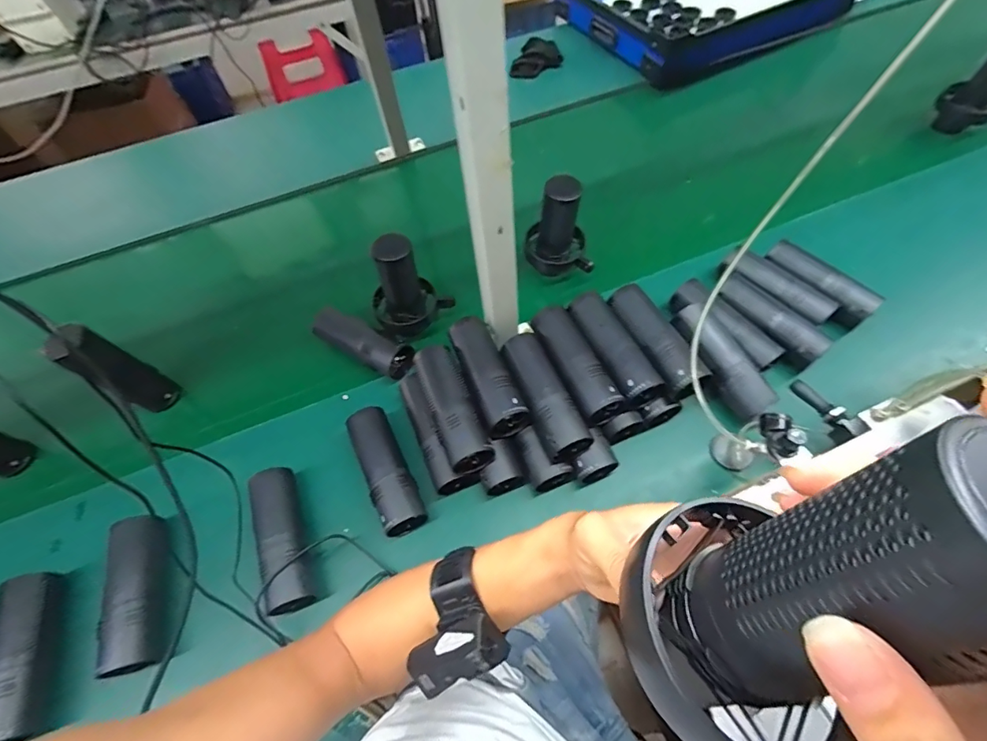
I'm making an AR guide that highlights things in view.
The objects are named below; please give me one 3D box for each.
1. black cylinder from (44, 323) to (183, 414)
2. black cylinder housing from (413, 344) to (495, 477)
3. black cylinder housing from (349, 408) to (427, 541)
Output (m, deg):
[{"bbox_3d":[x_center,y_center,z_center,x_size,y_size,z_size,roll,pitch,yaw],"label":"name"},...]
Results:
[{"bbox_3d":[-0.505,0.003,0.609,0.061,0.156,0.059,26,65,18],"label":"black cylinder"},{"bbox_3d":[-0.051,0.043,0.557,0.049,0.050,0.155,-21,61,-8],"label":"black cylinder housing"},{"bbox_3d":[-0.135,0.128,0.578,0.052,0.058,0.158,-26,62,-10],"label":"black cylinder housing"}]

